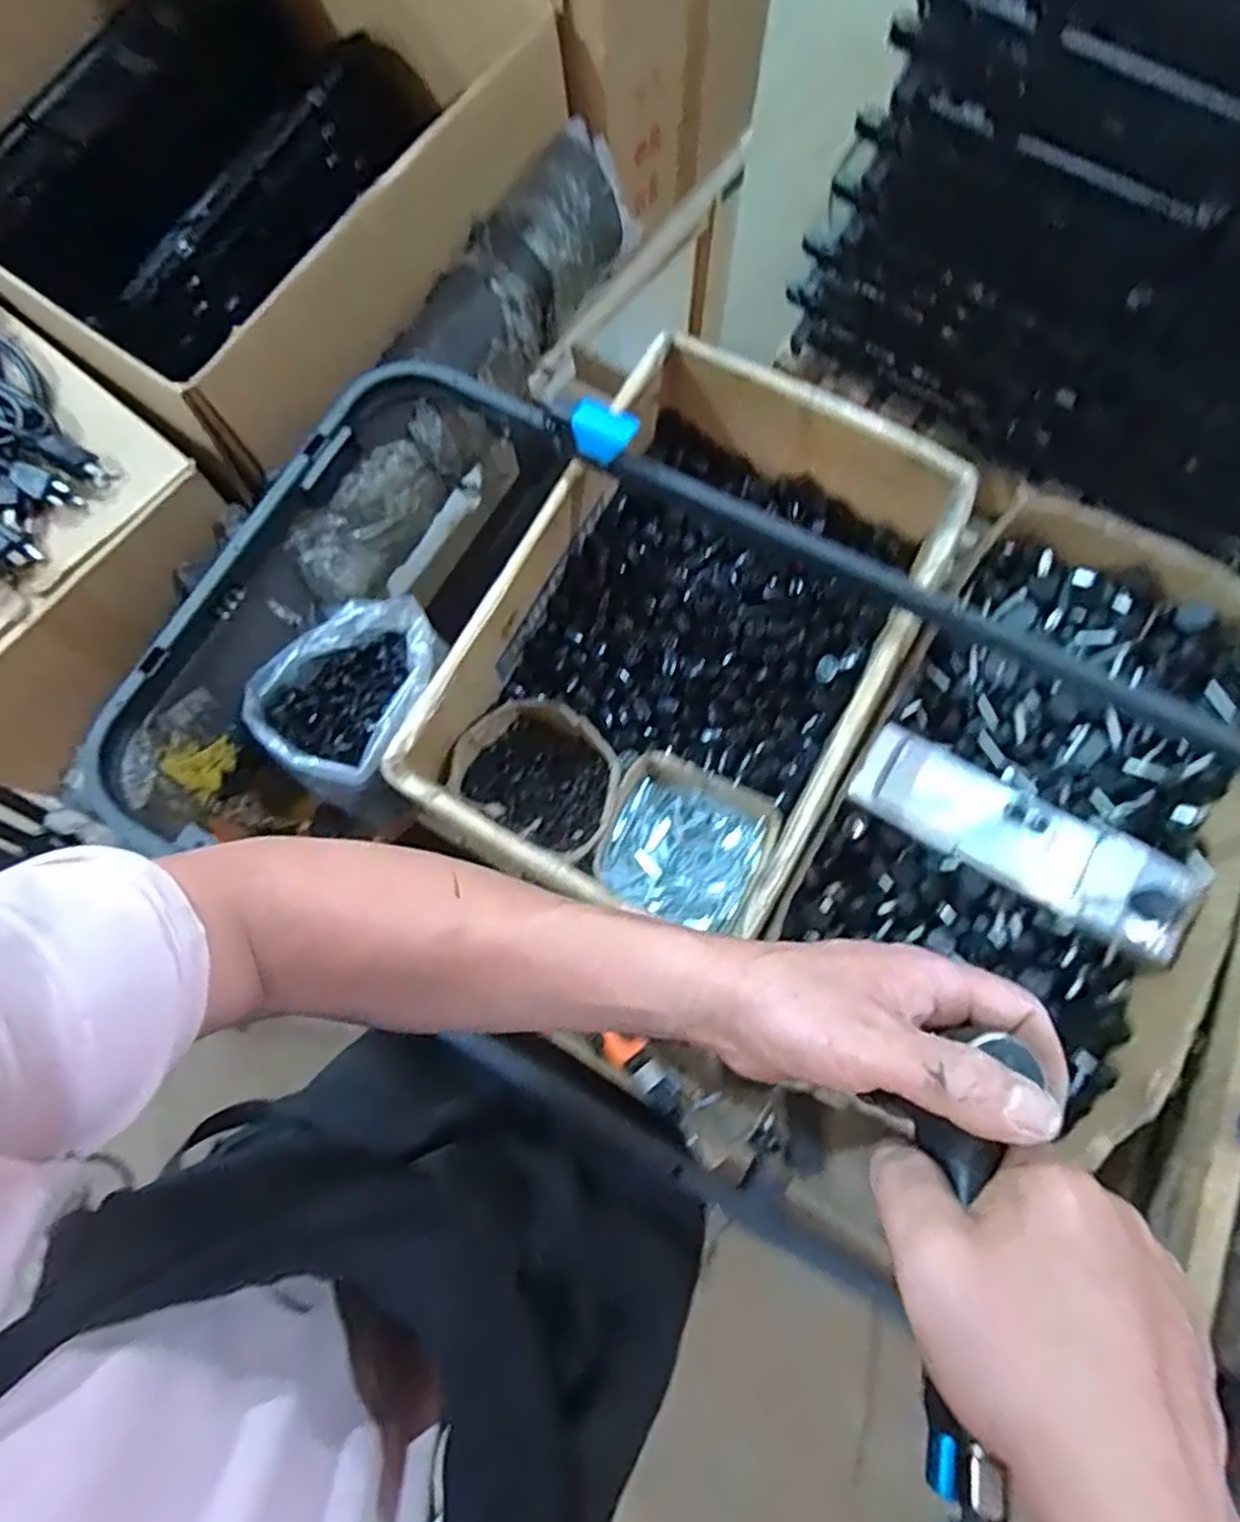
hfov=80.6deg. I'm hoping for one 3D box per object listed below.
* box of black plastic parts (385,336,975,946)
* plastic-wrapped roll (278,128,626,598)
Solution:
[{"bbox_3d":[0.068,-0.109,0.723,0.354,0.148,0.520,27,77,8],"label":"box of black plastic parts"},{"bbox_3d":[-0.152,-0.391,0.748,0.130,0.095,0.535,21,77,7],"label":"plastic-wrapped roll"}]

